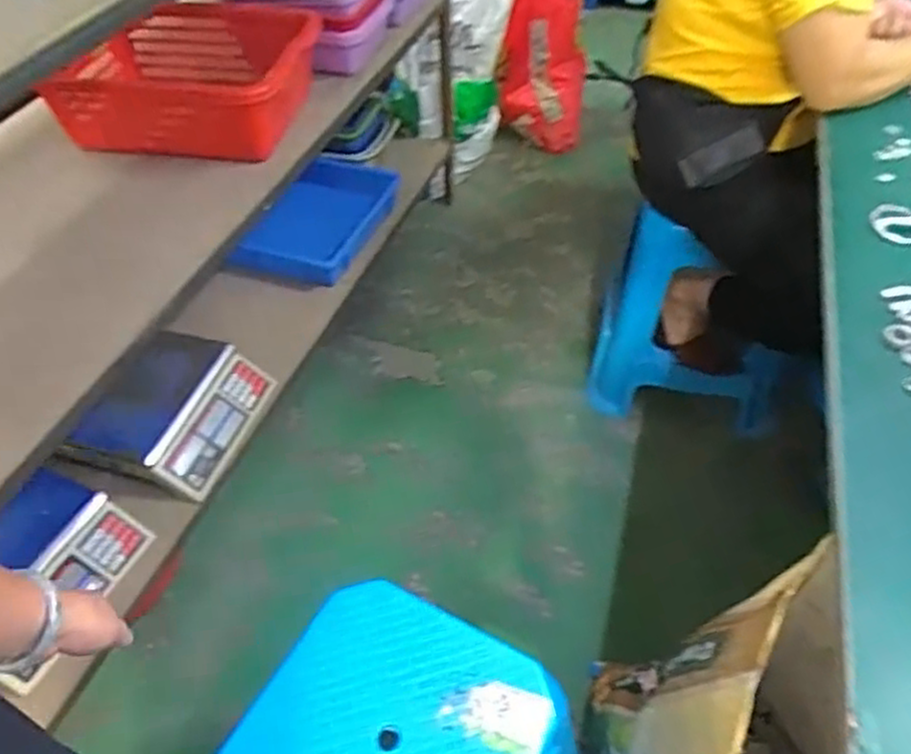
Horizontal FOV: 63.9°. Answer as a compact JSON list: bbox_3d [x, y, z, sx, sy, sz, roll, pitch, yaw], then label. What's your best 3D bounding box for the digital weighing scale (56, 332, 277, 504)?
[{"bbox_3d":[-0.526,0.057,1.344,0.262,0.138,0.292,13,49,13],"label":"digital weighing scale"}]

